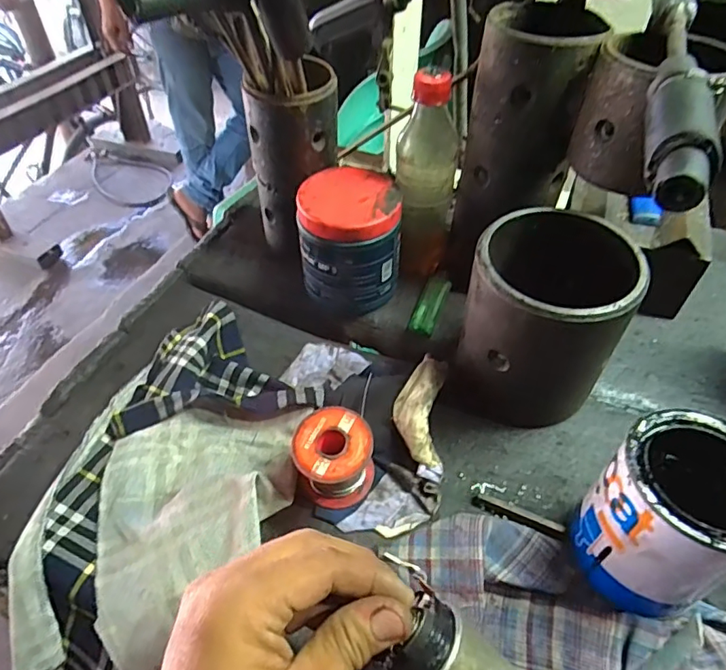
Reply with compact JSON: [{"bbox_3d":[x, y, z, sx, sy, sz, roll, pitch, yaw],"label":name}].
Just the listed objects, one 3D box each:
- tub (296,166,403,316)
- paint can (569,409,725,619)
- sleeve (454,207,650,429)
[{"bbox_3d":[-0.011,-0.083,0.474,0.086,0.101,0.083,0,48,0],"label":"tub"},{"bbox_3d":[0.181,0.105,0.303,0.085,0.109,0.079,0,48,0],"label":"paint can"},{"bbox_3d":[0.133,-0.009,0.393,0.110,0.134,0.109,0,48,0],"label":"sleeve"}]

